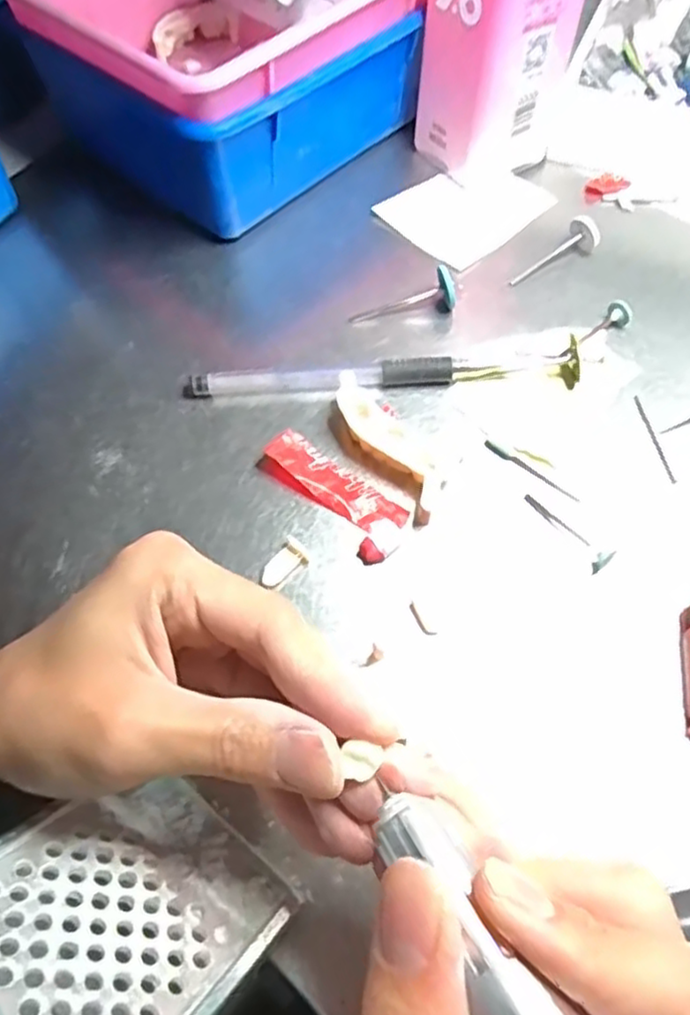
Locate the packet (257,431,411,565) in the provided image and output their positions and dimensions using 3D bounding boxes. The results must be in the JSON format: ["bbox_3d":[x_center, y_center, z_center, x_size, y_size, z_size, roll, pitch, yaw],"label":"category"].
[{"bbox_3d":[-0.003,-0.006,0.272,0.025,0.010,0.066,-41,67,-18],"label":"packet"}]

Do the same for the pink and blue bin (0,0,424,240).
[{"bbox_3d":[-0.068,-0.226,0.350,0.159,0.086,0.139,38,70,21],"label":"pink and blue bin"}]

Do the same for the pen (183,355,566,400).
[{"bbox_3d":[0.012,-0.058,0.298,0.162,0.013,0.014,-5,61,0],"label":"pen"}]

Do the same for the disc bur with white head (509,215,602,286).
[{"bbox_3d":[0.101,-0.121,0.332,0.049,0.017,0.013,-34,65,-15],"label":"disc bur with white head"}]

